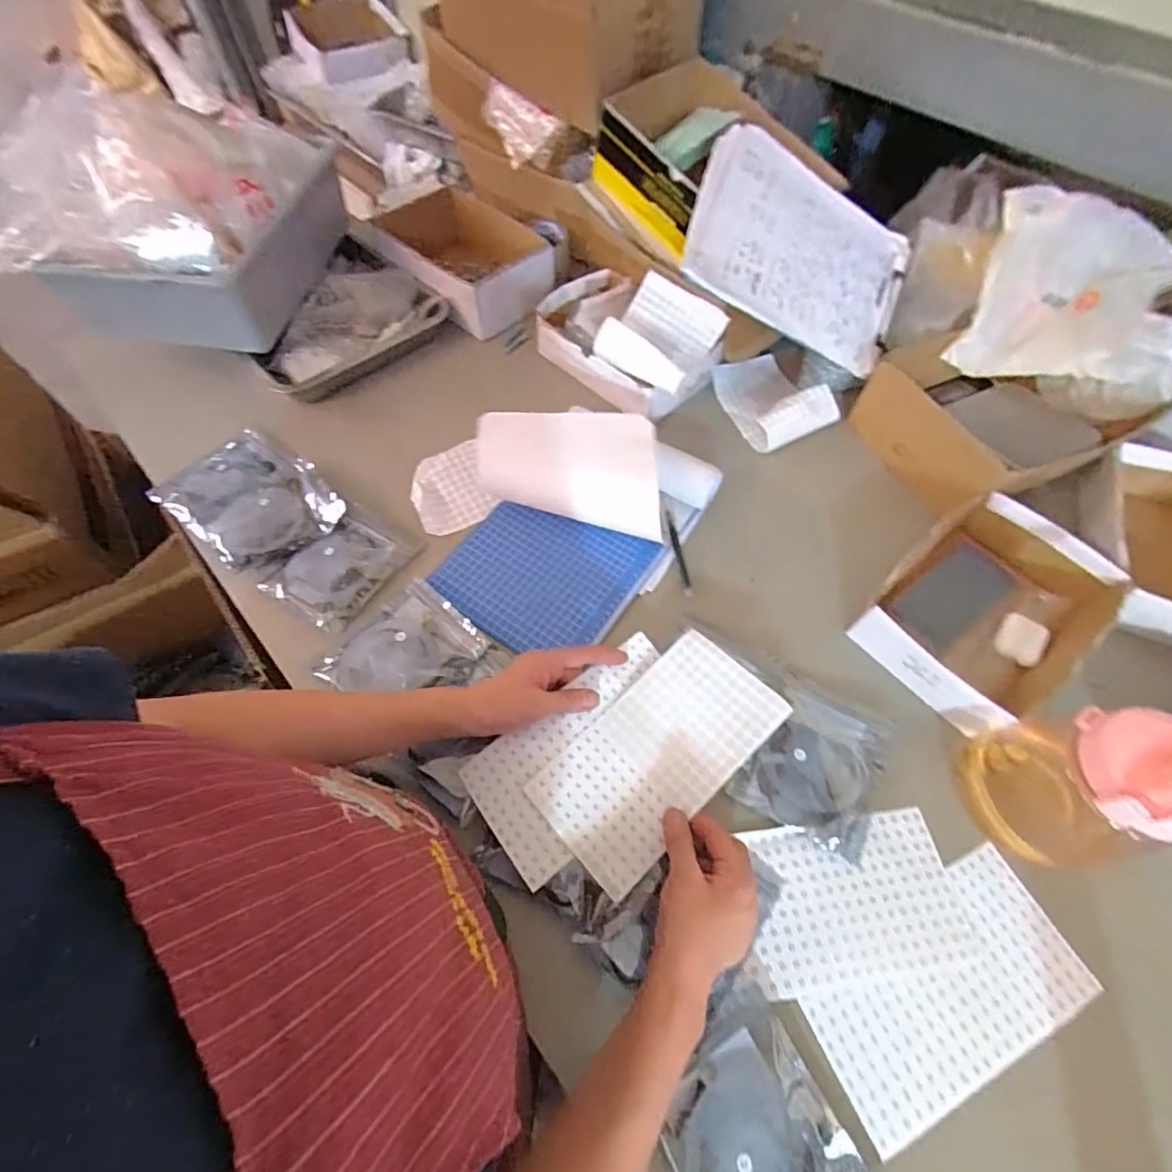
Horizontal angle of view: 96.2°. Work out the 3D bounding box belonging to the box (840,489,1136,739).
[{"bbox_3d":[0.429,0.024,0.570,0.249,0.061,0.180,-39,68,-19],"label":"box"}]

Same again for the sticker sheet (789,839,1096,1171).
[{"bbox_3d":[0.299,0.334,0.435,0.233,0.005,0.119,-24,64,-14],"label":"sticker sheet"}]

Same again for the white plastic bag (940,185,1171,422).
[{"bbox_3d":[0.624,-0.351,0.667,0.257,0.172,0.160,24,64,13],"label":"white plastic bag"}]

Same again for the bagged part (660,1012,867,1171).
[{"bbox_3d":[0.126,0.409,0.379,0.119,0.018,0.125,-26,64,-14],"label":"bagged part"}]

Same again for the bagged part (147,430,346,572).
[{"bbox_3d":[-0.417,-0.109,0.652,0.222,0.020,0.144,35,66,17],"label":"bagged part"}]

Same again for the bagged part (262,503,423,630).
[{"bbox_3d":[-0.280,-0.024,0.615,0.119,0.010,0.144,31,65,16],"label":"bagged part"}]

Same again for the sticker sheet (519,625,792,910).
[{"bbox_3d":[0.067,0.153,0.490,0.228,0.023,0.122,-42,63,-13],"label":"sticker sheet"}]

